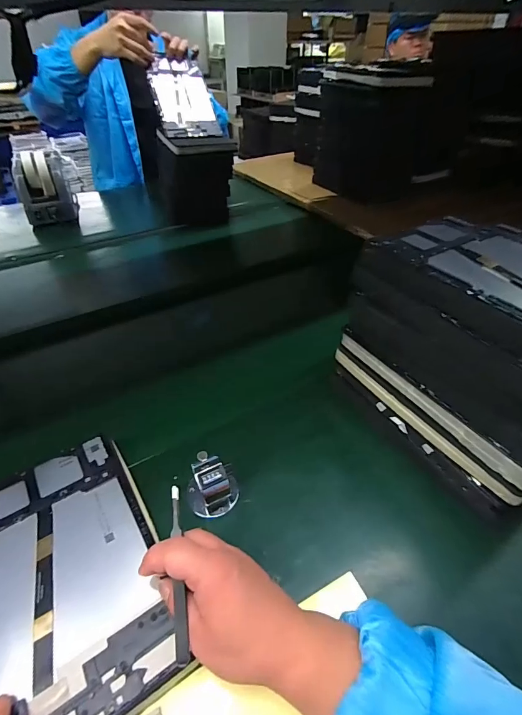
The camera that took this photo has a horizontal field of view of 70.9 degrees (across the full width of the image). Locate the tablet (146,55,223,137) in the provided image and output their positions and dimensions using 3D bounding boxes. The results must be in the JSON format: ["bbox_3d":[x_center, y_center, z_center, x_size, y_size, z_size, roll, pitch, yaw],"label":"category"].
[{"bbox_3d":[-0.200,-0.664,0.935,0.148,0.017,0.238,-14,82,-23],"label":"tablet"}]

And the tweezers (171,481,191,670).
[{"bbox_3d":[-0.064,0.163,0.284,0.009,0.007,0.121,-7,61,-6],"label":"tweezers"}]

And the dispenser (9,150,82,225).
[{"bbox_3d":[-0.552,-0.444,0.937,0.122,0.149,0.164,-17,44,-17],"label":"dispenser"}]

